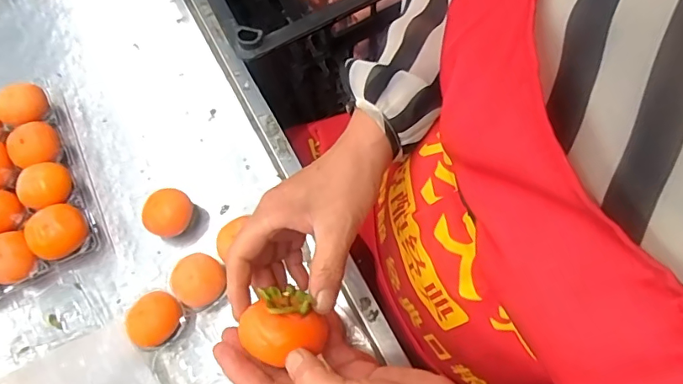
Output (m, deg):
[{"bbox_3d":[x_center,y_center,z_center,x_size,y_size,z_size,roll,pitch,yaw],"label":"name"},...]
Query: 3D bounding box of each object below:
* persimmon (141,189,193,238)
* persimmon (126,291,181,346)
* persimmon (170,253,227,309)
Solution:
[{"bbox_3d":[-0.171,0.023,0.485,0.046,0.040,0.047,-1,70,2],"label":"persimmon"},{"bbox_3d":[-0.174,0.120,0.457,0.049,0.041,0.043,-43,74,-12],"label":"persimmon"},{"bbox_3d":[-0.132,0.086,0.460,0.046,0.045,0.046,-1,70,2],"label":"persimmon"}]

